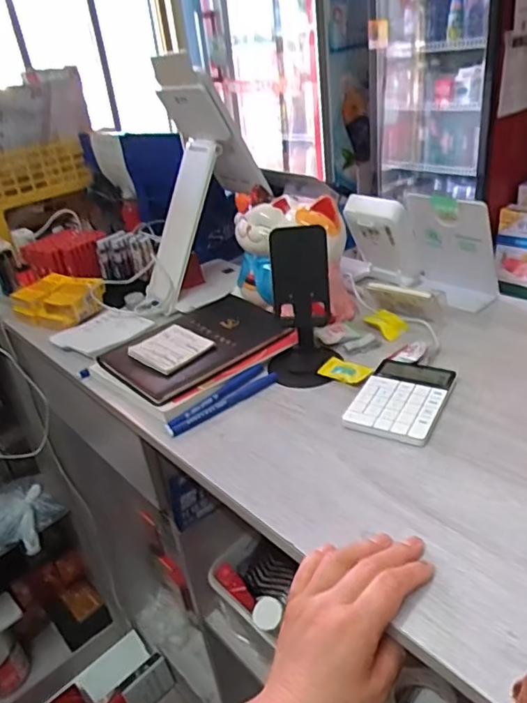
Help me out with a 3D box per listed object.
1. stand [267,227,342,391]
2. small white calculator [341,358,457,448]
[{"bbox_3d":[0.041,-0.049,0.620,0.076,0.160,0.075,-7,30,0],"label":"stand"},{"bbox_3d":[0.146,0.047,0.579,0.084,0.012,0.128,12,35,30],"label":"small white calculator"}]

